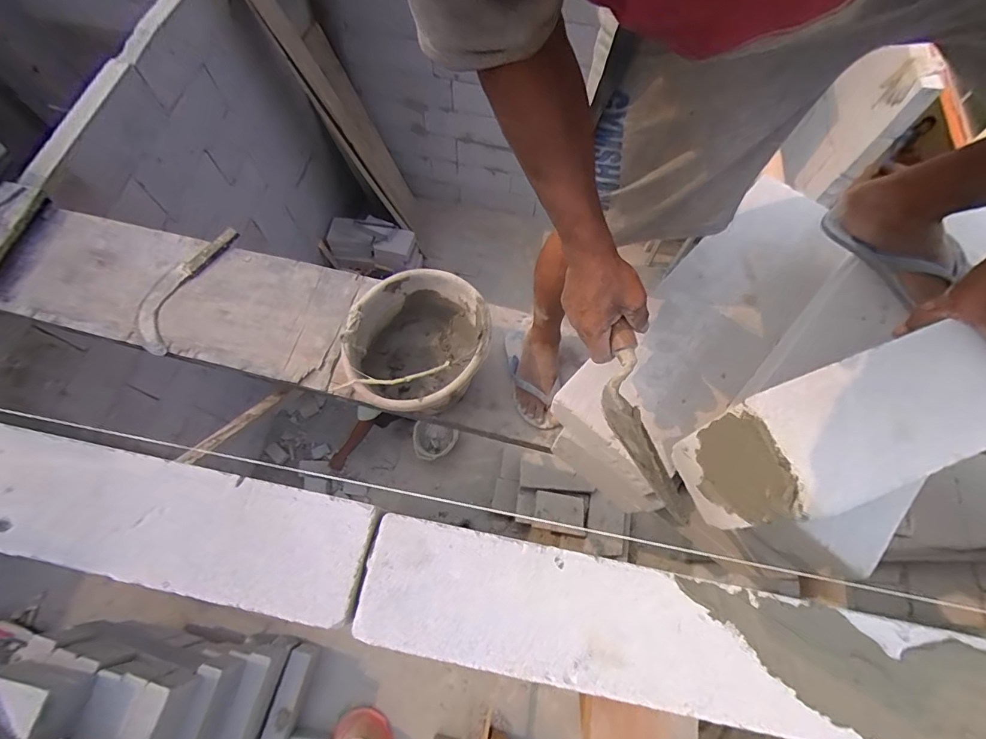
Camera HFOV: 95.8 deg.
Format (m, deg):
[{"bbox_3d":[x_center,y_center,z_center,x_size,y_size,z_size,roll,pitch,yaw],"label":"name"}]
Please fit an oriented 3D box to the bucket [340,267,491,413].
[{"bbox_3d":[-0.133,-0.039,0.876,0.247,0.193,0.283,0,67,-2],"label":"bucket"}]

